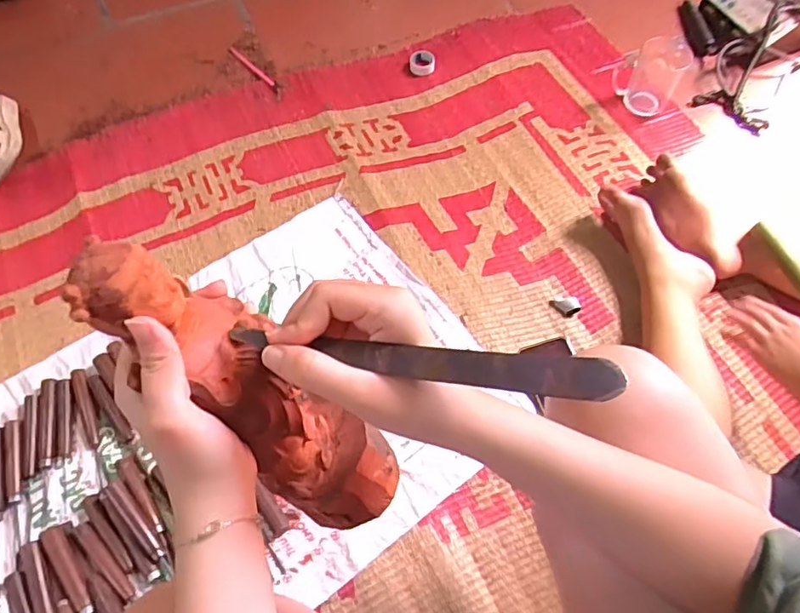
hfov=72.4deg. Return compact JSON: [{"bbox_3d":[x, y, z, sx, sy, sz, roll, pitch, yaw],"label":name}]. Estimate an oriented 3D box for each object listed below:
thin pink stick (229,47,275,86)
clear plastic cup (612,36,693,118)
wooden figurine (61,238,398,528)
[{"bbox_3d":[-0.285,-0.463,1.054,0.011,0.005,0.145,-39,70,-18],"label":"thin pink stick"},{"bbox_3d":[0.439,-0.407,0.960,0.098,0.095,0.096,0,64,-1],"label":"clear plastic cup"},{"bbox_3d":[-0.085,0.058,0.335,0.050,0.258,0.069,13,58,43],"label":"wooden figurine"}]

